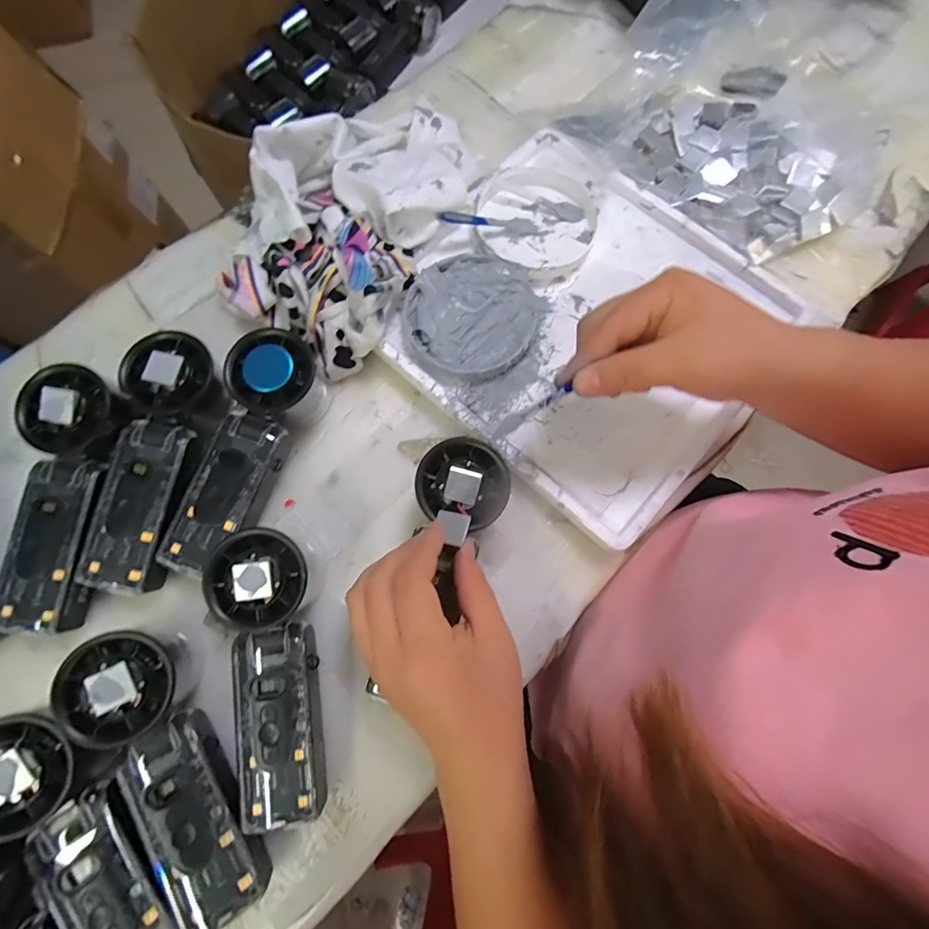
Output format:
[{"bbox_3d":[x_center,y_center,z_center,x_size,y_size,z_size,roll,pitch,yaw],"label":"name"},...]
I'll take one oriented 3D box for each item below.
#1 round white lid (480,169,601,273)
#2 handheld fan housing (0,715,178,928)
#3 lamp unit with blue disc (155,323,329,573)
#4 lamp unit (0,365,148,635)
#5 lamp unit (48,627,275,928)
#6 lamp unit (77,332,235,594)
[{"bbox_3d":[0.060,-0.202,0.385,0.094,0.018,0.088,0,77,0],"label":"round white lid"},{"bbox_3d":[-0.205,0.211,0.259,0.062,0.049,0.172,-33,91,-9],"label":"handheld fan housing"},{"bbox_3d":[-0.149,-0.008,0.317,0.055,0.054,0.168,23,76,4],"label":"lamp unit with blue disc"},{"bbox_3d":[-0.261,0.023,0.302,0.065,0.059,0.164,16,75,3],"label":"lamp unit"},{"bbox_3d":[-0.167,0.176,0.267,0.056,0.062,0.167,-27,77,-8],"label":"lamp unit"},{"bbox_3d":[-0.207,-0.002,0.309,0.057,0.049,0.167,15,75,2],"label":"lamp unit"}]

